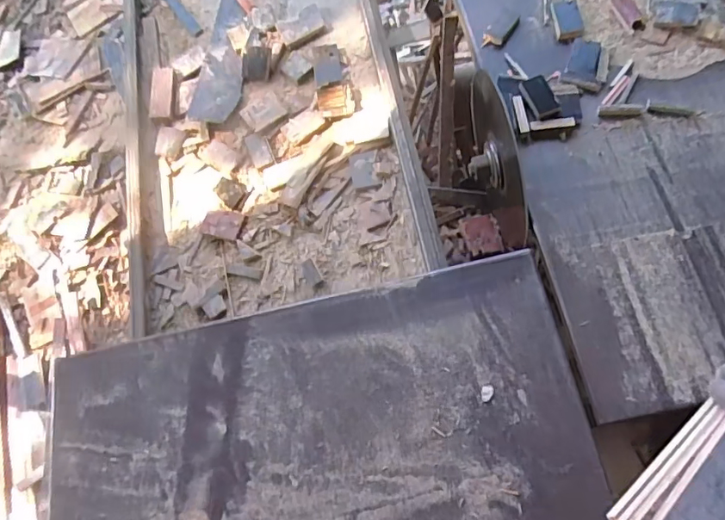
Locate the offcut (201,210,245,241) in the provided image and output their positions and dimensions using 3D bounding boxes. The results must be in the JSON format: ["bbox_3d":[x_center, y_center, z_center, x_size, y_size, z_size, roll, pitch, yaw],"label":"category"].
[{"bbox_3d":[-0.241,-0.063,0.873,0.066,0.012,0.047,14,86,8],"label":"offcut"}]

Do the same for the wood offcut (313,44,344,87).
[{"bbox_3d":[-0.066,-0.367,0.956,0.050,0.013,0.105,-9,62,6],"label":"wood offcut"}]

